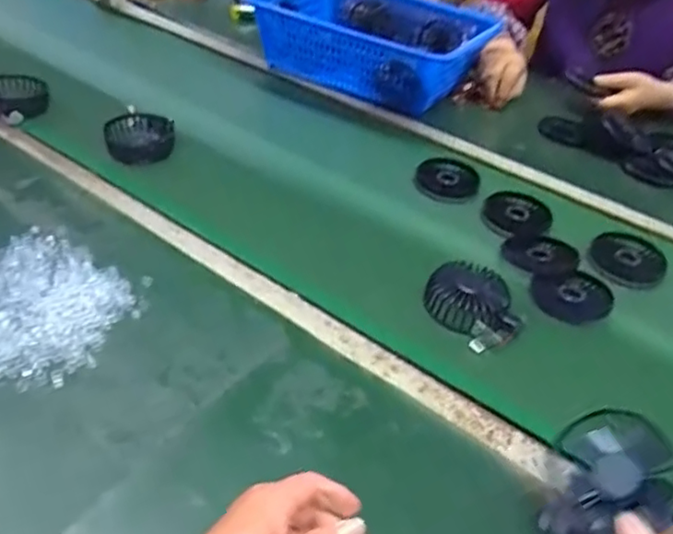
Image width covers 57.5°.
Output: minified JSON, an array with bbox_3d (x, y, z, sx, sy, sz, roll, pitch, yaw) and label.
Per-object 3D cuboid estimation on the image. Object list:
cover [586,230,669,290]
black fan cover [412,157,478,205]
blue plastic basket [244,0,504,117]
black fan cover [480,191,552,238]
[{"bbox_3d":[0.349,-0.008,0.737,0.095,0.016,0.085,-26,50,-32],"label":"cover"},{"bbox_3d":[0.151,-0.121,0.840,0.085,0.019,0.085,13,41,6],"label":"black fan cover"},{"bbox_3d":[0.056,-0.412,1.078,0.394,0.100,0.278,25,43,15],"label":"blue plastic basket"},{"bbox_3d":[0.232,-0.068,0.791,0.084,0.018,0.080,11,41,4],"label":"black fan cover"}]

